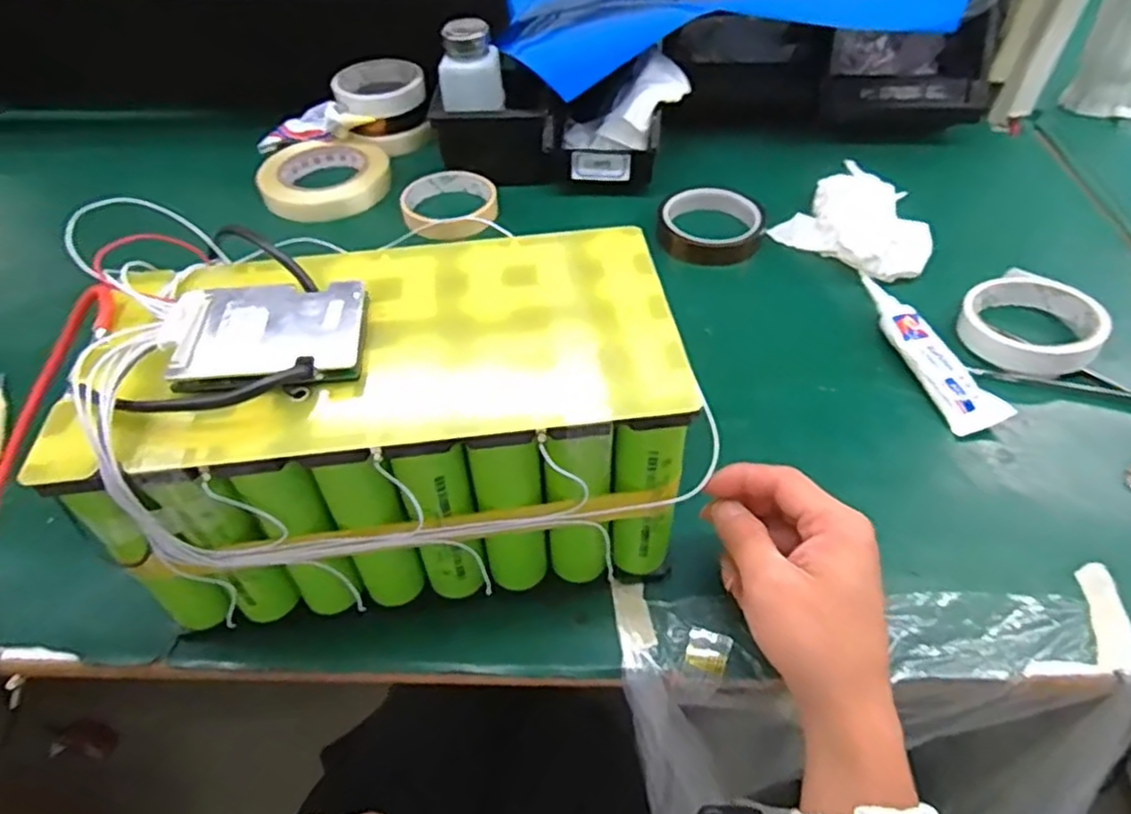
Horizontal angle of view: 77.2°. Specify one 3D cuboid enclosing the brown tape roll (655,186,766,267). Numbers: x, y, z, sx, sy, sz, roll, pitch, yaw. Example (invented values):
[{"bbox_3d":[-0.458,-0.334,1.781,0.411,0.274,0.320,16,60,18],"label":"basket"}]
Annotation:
[{"bbox_3d":[0.128,-0.161,0.623,0.090,0.027,0.075,13,51,14],"label":"brown tape roll"}]

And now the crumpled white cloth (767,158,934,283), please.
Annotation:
[{"bbox_3d":[0.259,-0.159,0.603,0.111,0.039,0.124,-28,54,-20],"label":"crumpled white cloth"}]

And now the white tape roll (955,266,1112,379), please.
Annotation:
[{"bbox_3d":[0.342,-0.066,0.515,0.088,0.027,0.085,-1,49,2],"label":"white tape roll"}]

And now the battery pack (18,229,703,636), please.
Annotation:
[{"bbox_3d":[-0.082,0.012,0.382,0.274,0.164,0.141,-6,49,-3],"label":"battery pack"}]

